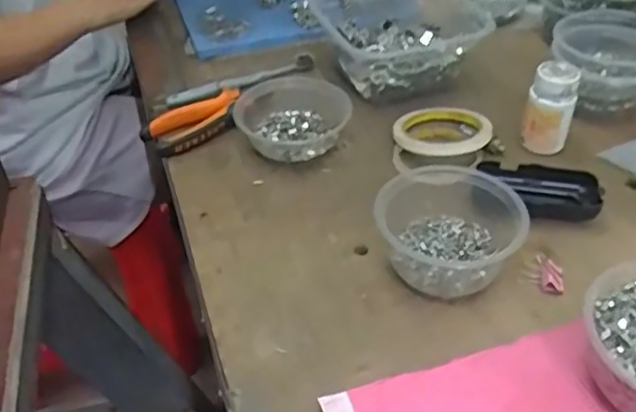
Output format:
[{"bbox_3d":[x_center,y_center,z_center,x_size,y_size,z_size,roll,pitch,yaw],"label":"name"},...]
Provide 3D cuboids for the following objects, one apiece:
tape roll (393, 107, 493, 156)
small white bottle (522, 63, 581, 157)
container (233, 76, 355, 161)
[{"bbox_3d":[0.130,-0.083,0.685,0.095,0.013,0.095,-3,42,2],"label":"tape roll"},{"bbox_3d":[0.227,-0.098,0.650,0.044,0.071,0.042,16,46,22],"label":"small white bottle"},{"bbox_3d":[-0.024,-0.093,0.691,0.116,0.042,0.111,-3,42,2],"label":"container"}]

